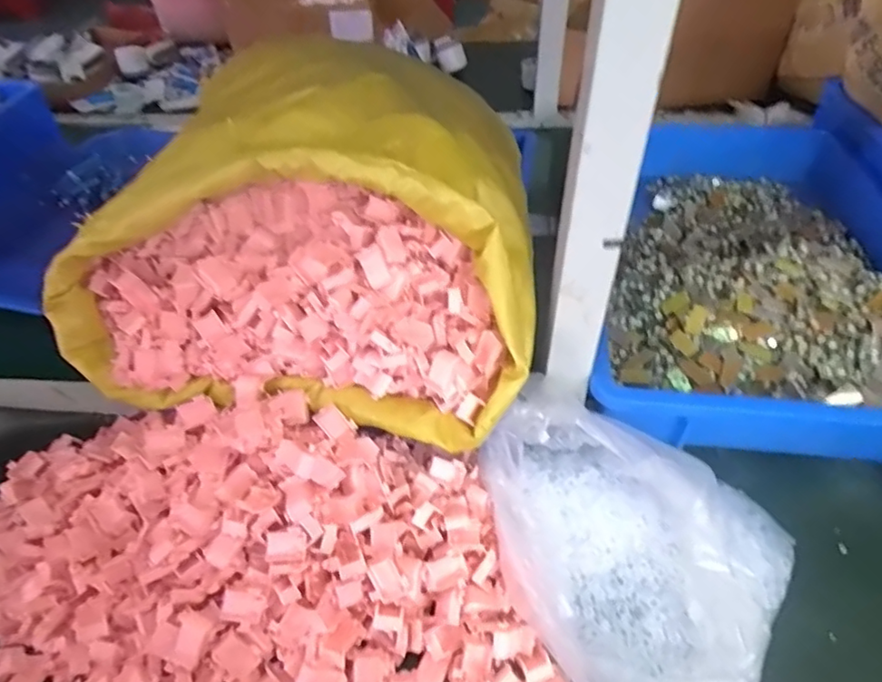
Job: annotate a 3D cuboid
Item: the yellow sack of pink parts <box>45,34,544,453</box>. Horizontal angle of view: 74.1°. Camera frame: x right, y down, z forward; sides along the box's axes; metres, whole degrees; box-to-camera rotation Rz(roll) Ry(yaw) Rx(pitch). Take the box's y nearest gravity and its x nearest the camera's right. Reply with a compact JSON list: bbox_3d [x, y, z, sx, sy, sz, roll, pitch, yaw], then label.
[{"bbox_3d":[-0.105,-0.124,0.579,0.388,0.207,0.400,5,46,8],"label":"yellow sack of pink parts"}]

